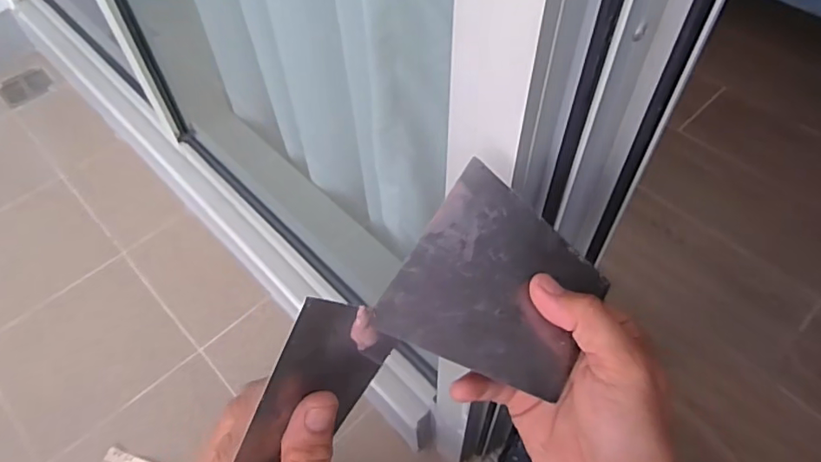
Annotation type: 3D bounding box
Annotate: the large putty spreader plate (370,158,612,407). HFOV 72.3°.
[{"bbox_3d":[0.046,0.028,0.282,0.093,0.004,0.101,34,64,0],"label":"large putty spreader plate"}]

